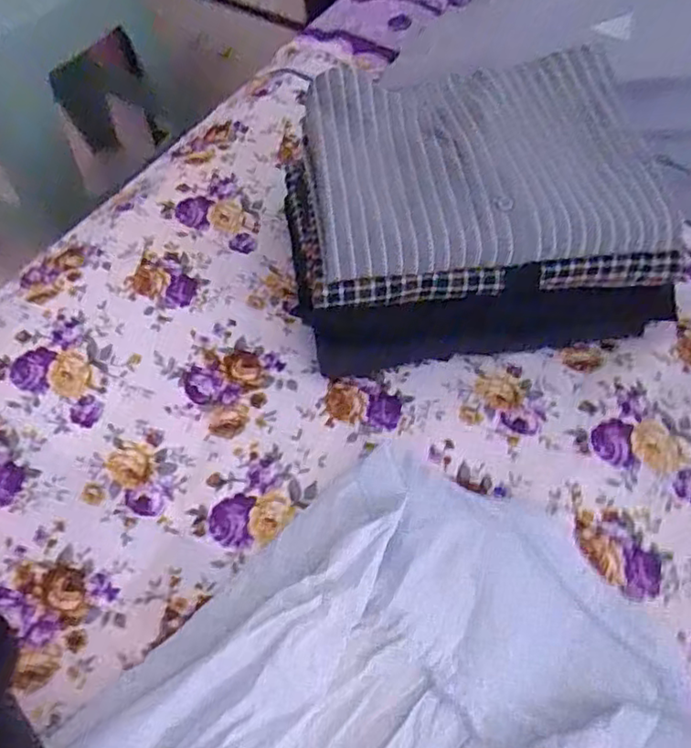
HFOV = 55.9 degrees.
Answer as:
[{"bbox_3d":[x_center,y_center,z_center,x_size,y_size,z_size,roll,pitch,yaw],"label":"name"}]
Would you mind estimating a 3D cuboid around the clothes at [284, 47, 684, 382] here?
[{"bbox_3d":[0.100,-0.131,0.507,0.281,0.138,0.201,-10,58,-5],"label":"clothes"}]

